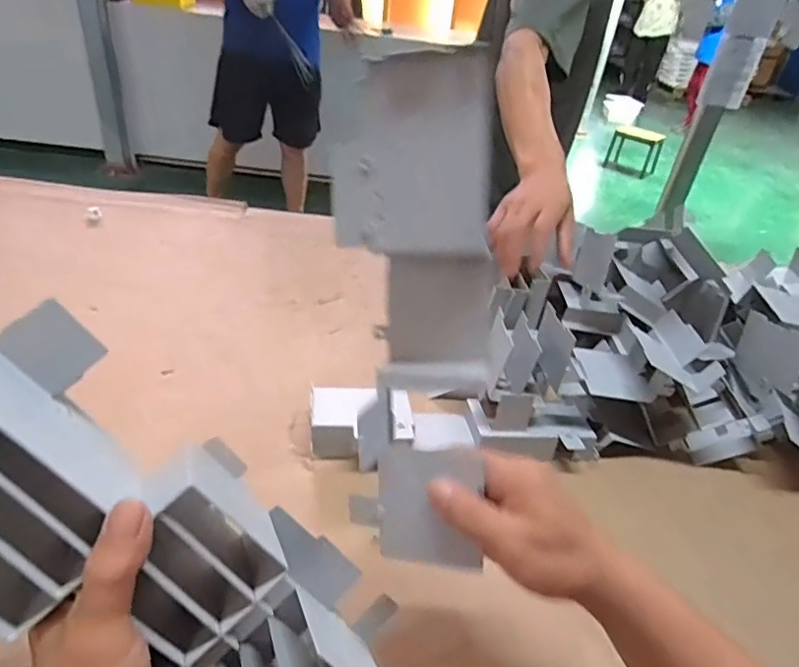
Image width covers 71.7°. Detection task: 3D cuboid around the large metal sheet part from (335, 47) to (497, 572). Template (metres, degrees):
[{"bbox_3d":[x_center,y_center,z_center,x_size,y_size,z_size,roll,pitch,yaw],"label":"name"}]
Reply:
[{"bbox_3d":[0.011,-0.062,0.343,0.090,0.200,0.016,-2,21,10],"label":"large metal sheet part"}]

